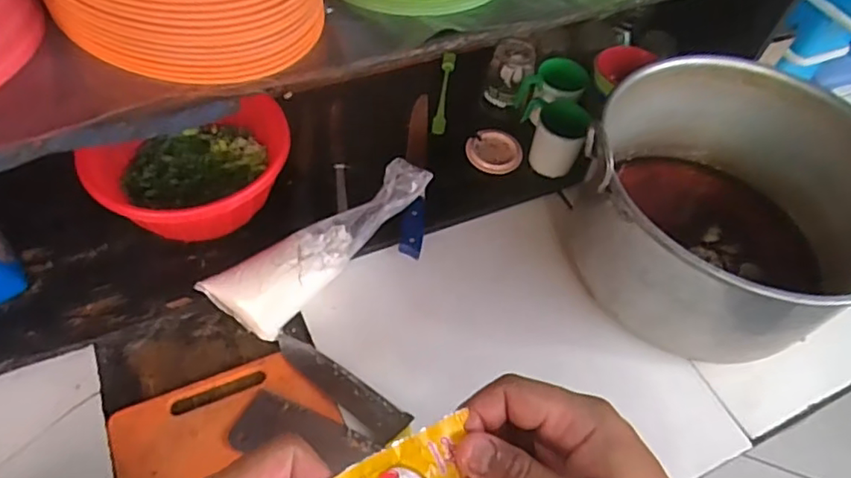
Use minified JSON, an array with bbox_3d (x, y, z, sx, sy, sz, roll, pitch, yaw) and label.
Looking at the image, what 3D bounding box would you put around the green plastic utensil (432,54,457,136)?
[{"bbox_3d":[0.029,-0.231,0.922,0.020,0.020,0.172,8,53,0],"label":"green plastic utensil"}]

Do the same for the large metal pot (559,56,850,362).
[{"bbox_3d":[0.356,-0.021,0.698,0.344,0.201,0.317,3,54,-4],"label":"large metal pot"}]

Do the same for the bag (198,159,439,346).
[{"bbox_3d":[-0.119,0.007,0.694,0.278,0.081,0.087,-37,64,-9],"label":"bag"}]

